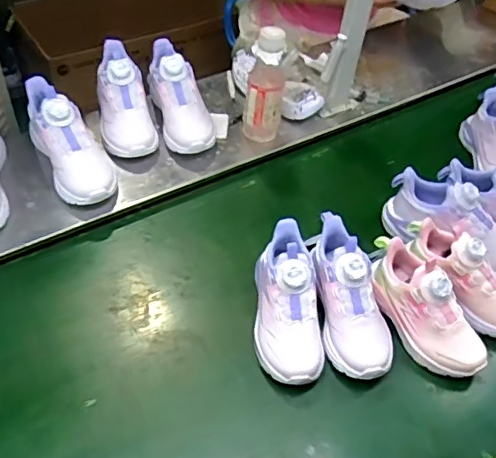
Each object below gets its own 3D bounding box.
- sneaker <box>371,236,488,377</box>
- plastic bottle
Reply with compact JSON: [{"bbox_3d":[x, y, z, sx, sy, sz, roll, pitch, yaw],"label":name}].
[{"bbox_3d":[0.231,0.098,0.733,0.076,0.092,0.198,-21,57,-21],"label":"sneaker"},{"bbox_3d":[0.028,-0.226,0.906,0.061,0.188,0.053,8,51,0],"label":"plastic bottle"}]

